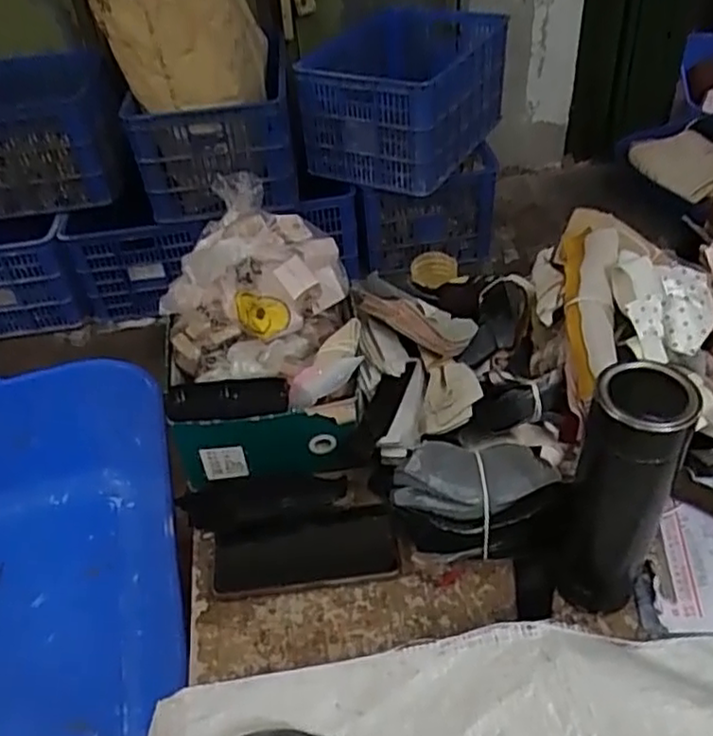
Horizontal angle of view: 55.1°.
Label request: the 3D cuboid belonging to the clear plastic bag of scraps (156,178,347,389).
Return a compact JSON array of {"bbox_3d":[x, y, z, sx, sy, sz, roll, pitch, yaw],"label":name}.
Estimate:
[{"bbox_3d":[-0.112,-0.103,0.748,0.191,0.099,0.279,-7,41,-2],"label":"clear plastic bag of scraps"}]

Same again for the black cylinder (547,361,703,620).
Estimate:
[{"bbox_3d":[0.191,0.097,0.504,0.066,0.220,0.059,18,46,24],"label":"black cylinder"}]

